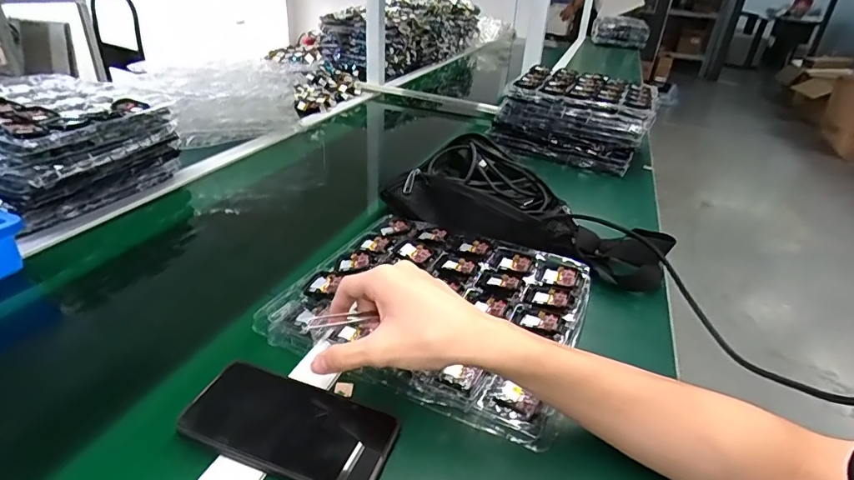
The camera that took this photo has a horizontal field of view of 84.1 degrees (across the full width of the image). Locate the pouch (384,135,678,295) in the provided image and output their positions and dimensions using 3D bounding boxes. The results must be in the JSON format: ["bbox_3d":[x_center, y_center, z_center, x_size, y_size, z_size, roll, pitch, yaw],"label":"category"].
[{"bbox_3d":[0.129,-0.043,0.645,0.372,0.097,0.130,23,39,16],"label":"pouch"}]

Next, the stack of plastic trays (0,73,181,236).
[{"bbox_3d":[-0.572,-0.142,0.716,0.265,0.147,0.287,12,31,14],"label":"stack of plastic trays"}]

